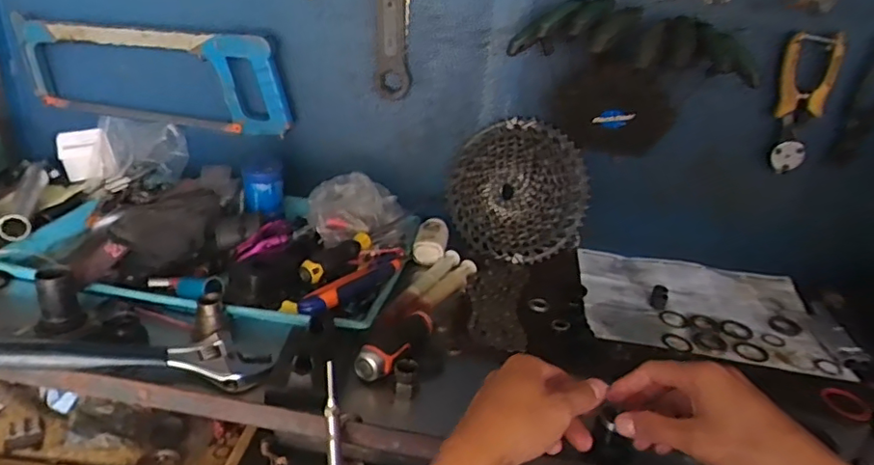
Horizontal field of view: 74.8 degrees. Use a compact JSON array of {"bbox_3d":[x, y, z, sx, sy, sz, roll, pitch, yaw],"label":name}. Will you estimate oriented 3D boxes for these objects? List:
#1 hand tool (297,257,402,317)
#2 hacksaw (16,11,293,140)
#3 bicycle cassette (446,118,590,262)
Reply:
[{"bbox_3d":[-0.096,0.061,0.657,0.028,0.023,0.144,22,30,31],"label":"hand tool"},{"bbox_3d":[-0.402,-0.223,0.815,0.391,0.142,0.038,9,25,6],"label":"hacksaw"},{"bbox_3d":[0.098,-0.053,0.764,0.195,0.191,0.048,-19,-3,26],"label":"bicycle cassette"}]

